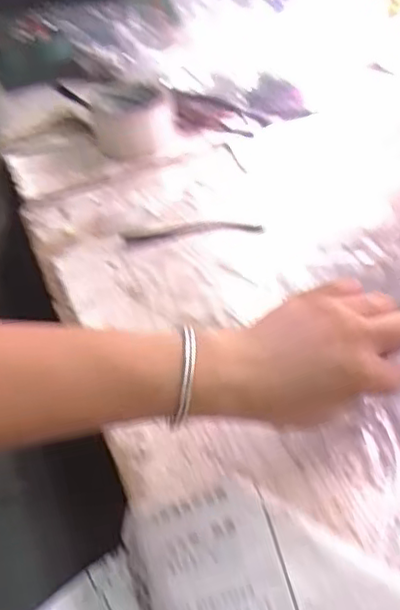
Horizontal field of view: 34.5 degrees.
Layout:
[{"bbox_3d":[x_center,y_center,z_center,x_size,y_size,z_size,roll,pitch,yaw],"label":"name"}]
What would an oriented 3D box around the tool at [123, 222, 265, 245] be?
[{"bbox_3d":[-0.007,-0.081,0.704,0.149,0.009,0.023,-7,43,-1],"label":"tool"}]

